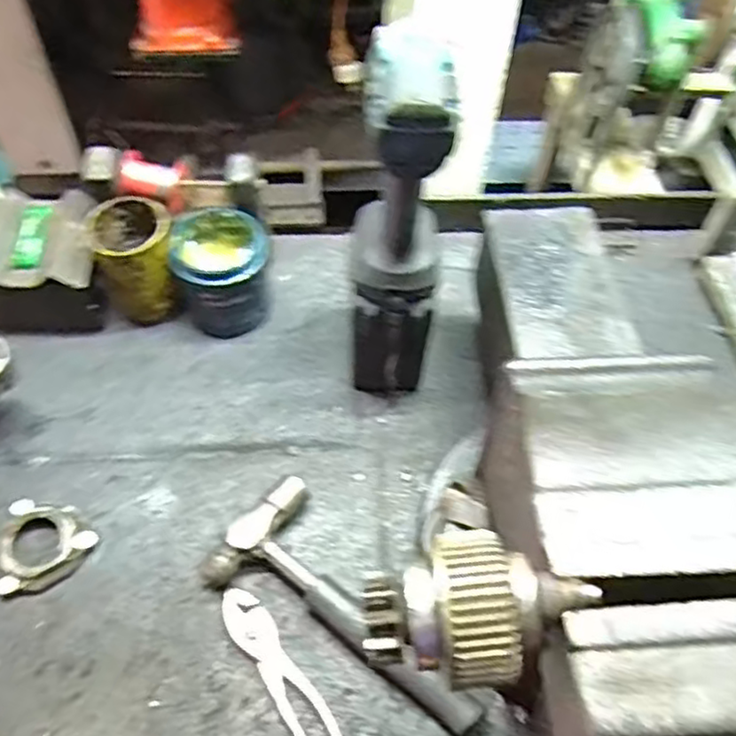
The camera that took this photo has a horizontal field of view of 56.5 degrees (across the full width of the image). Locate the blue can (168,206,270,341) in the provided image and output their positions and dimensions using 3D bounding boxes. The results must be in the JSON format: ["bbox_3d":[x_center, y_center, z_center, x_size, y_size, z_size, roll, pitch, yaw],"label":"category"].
[{"bbox_3d":[-0.150,-0.098,0.717,0.097,0.099,0.097,-19,58,-12],"label":"blue can"}]

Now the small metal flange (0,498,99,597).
[{"bbox_3d":[-0.273,0.150,0.581,0.073,0.023,0.078,0,56,0],"label":"small metal flange"}]

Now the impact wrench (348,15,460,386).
[{"bbox_3d":[0.024,-0.104,0.580,0.079,0.328,0.116,-2,56,-1],"label":"impact wrench"}]

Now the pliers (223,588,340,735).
[{"bbox_3d":[-0.069,0.234,0.528,0.030,0.012,0.148,-30,61,-19],"label":"pliers"}]

